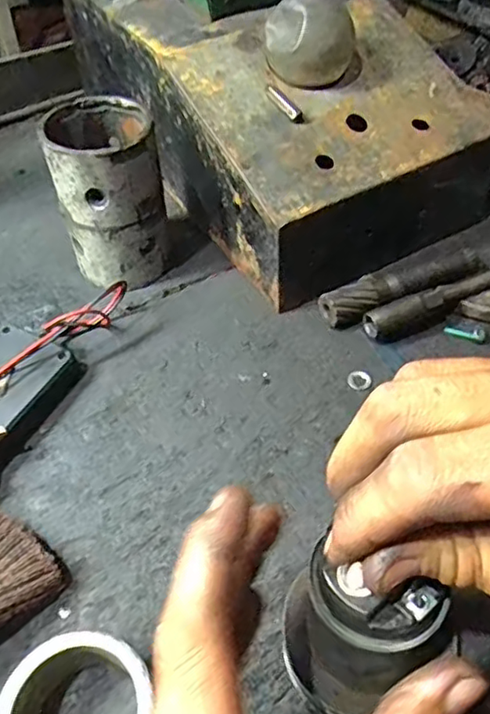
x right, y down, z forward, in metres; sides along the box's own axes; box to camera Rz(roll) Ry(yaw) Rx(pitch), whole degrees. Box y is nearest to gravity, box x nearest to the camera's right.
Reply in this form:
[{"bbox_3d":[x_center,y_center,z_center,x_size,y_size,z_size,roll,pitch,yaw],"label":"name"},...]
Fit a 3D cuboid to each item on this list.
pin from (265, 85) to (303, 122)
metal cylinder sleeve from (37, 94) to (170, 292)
[{"bbox_3d":[0.024,-0.158,0.379,0.008,0.004,0.034,-32,70,-21],"label":"pin"},{"bbox_3d":[-0.087,-0.106,0.400,0.064,0.103,0.068,-12,53,-7],"label":"metal cylinder sleeve"}]

